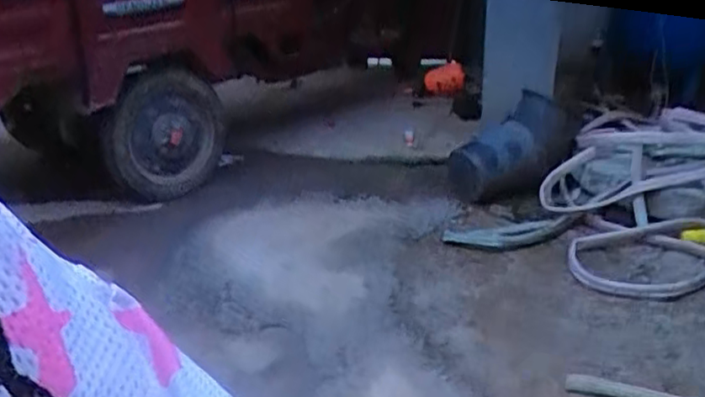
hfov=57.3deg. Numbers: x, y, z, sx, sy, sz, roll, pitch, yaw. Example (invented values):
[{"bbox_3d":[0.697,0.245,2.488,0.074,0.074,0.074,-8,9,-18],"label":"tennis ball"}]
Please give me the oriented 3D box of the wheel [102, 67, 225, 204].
[{"bbox_3d":[-0.553,-0.187,1.898,0.345,0.363,0.097,-8,25,-13],"label":"wheel"}]

